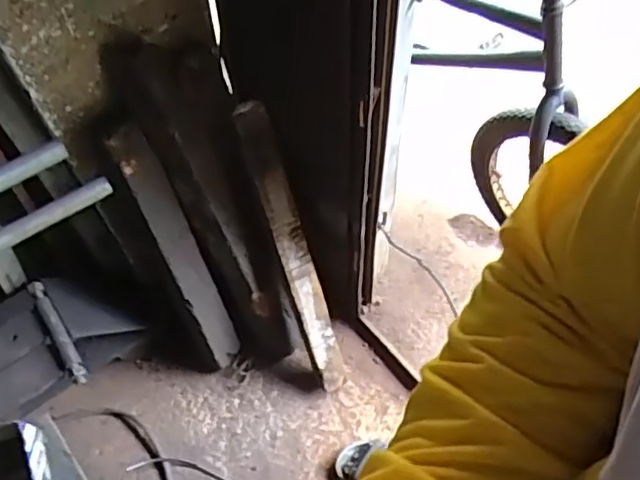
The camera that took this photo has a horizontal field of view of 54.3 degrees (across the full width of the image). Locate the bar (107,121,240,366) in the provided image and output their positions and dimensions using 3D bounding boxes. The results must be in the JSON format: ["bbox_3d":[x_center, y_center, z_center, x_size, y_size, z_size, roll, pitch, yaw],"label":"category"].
[{"bbox_3d":[-0.253,0.044,1.158,0.059,0.576,0.027,-30,43,-16],"label":"bar"}]

